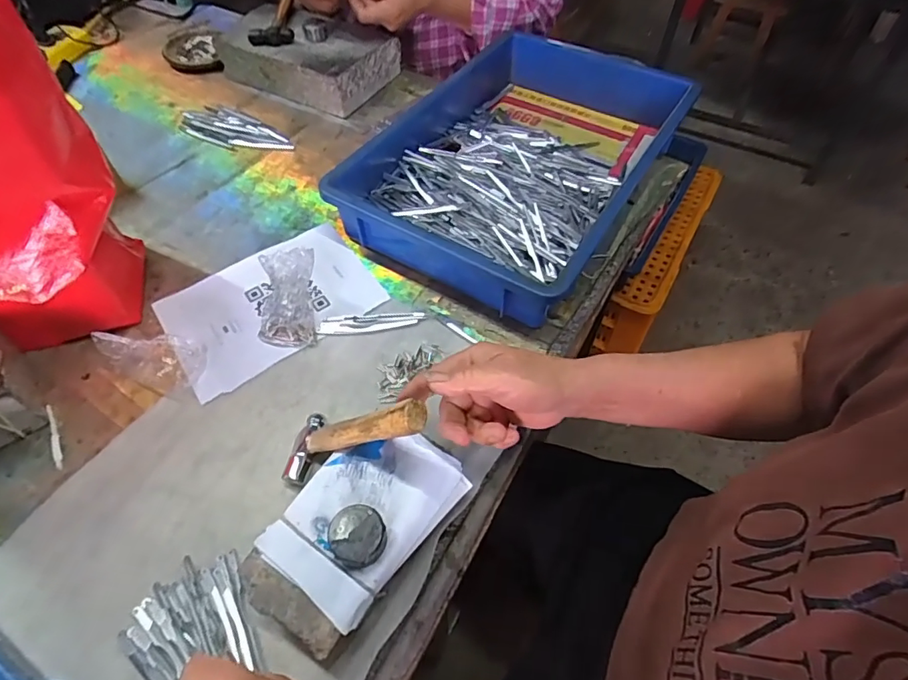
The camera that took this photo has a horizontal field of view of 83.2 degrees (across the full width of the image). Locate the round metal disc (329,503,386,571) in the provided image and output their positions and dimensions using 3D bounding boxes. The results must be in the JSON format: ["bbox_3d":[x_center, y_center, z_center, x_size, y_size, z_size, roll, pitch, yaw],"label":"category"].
[{"bbox_3d":[-0.067,0.137,0.358,0.037,0.018,0.039,1,55,-1],"label":"round metal disc"}]

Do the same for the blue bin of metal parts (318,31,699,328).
[{"bbox_3d":[0.079,-0.228,0.634,0.302,0.090,0.425,28,59,18],"label":"blue bin of metal parts"}]

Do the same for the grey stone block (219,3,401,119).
[{"bbox_3d":[-0.223,-0.448,0.801,0.239,0.070,0.161,26,58,17],"label":"grey stone block"}]

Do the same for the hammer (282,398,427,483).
[{"bbox_3d":[-0.077,0.071,0.390,0.016,0.153,0.055,38,49,-30],"label":"hammer"}]

